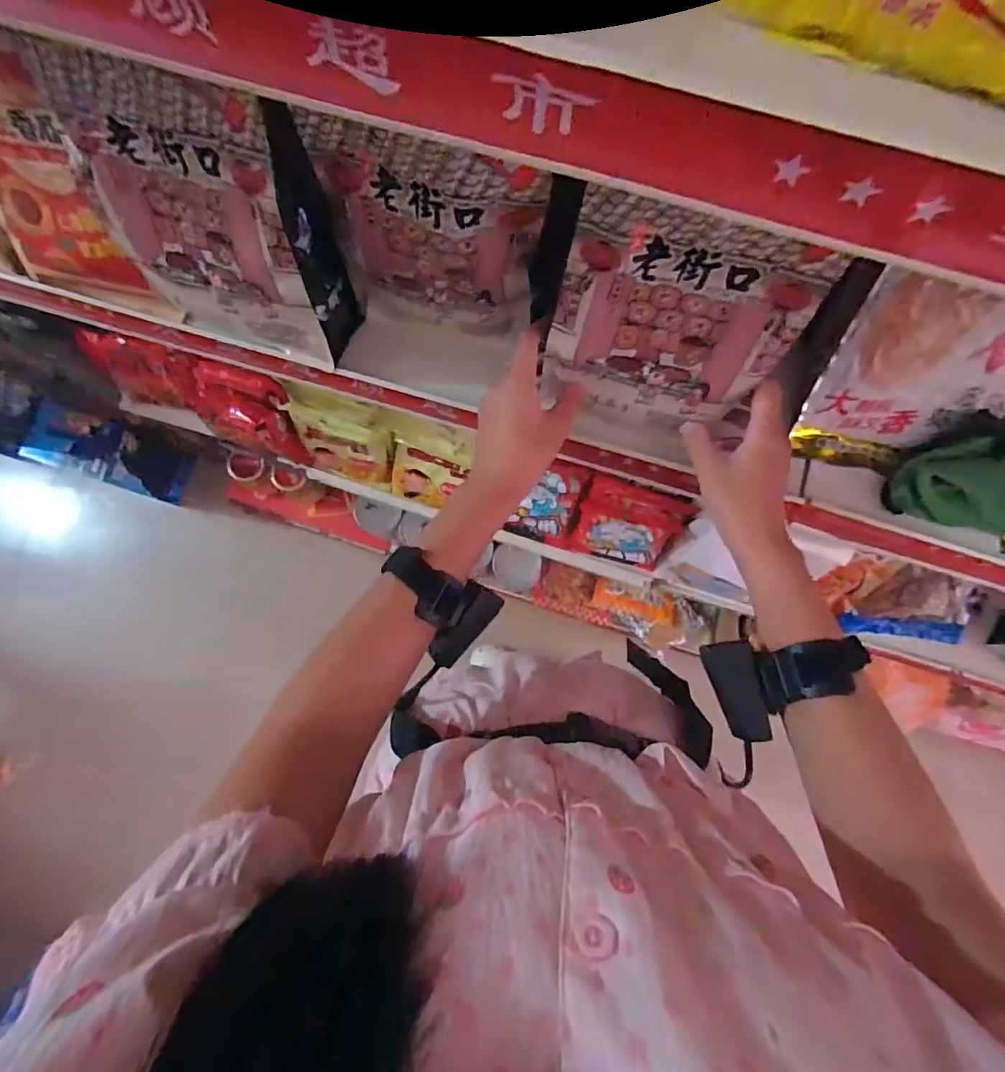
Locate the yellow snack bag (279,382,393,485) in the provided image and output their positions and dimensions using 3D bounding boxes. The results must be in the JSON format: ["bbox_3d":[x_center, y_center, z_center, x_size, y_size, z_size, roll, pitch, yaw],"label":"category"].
[{"bbox_3d":[-0.224,-0.157,0.750,0.143,0.175,0.055,15,60,2],"label":"yellow snack bag"}]

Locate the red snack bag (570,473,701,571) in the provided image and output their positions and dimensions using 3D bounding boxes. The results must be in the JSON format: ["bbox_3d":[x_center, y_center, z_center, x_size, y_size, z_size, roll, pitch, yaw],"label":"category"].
[{"bbox_3d":[0.176,-0.016,0.723,0.136,0.159,0.060,25,44,10],"label":"red snack bag"}]

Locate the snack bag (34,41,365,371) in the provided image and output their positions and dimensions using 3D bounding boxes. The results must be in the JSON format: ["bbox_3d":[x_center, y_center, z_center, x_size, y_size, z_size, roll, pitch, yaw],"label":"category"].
[{"bbox_3d":[-0.216,-0.233,0.398,0.168,0.190,0.082,21,82,4],"label":"snack bag"}]

